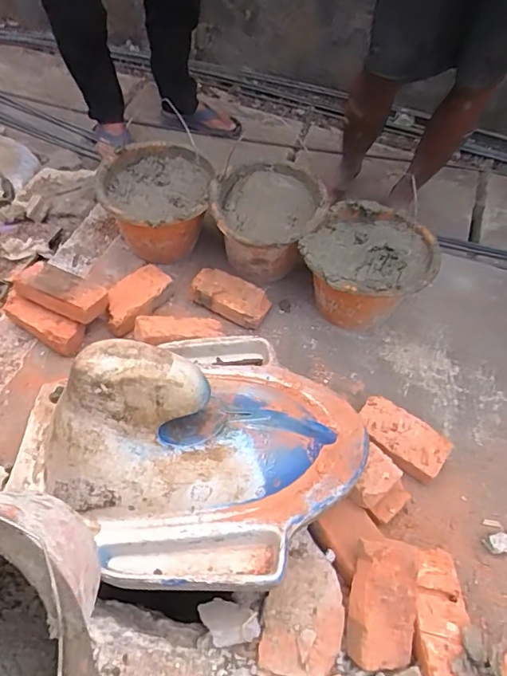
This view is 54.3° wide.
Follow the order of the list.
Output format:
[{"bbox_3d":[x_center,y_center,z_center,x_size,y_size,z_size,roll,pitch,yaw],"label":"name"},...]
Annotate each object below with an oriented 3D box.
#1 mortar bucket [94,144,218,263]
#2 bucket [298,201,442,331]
[{"bbox_3d":[-0.201,-0.277,1.061,0.231,0.158,0.266,12,55,3],"label":"mortar bucket"},{"bbox_3d":[0.222,-0.124,1.026,0.247,0.184,0.254,3,55,-4],"label":"bucket"}]

